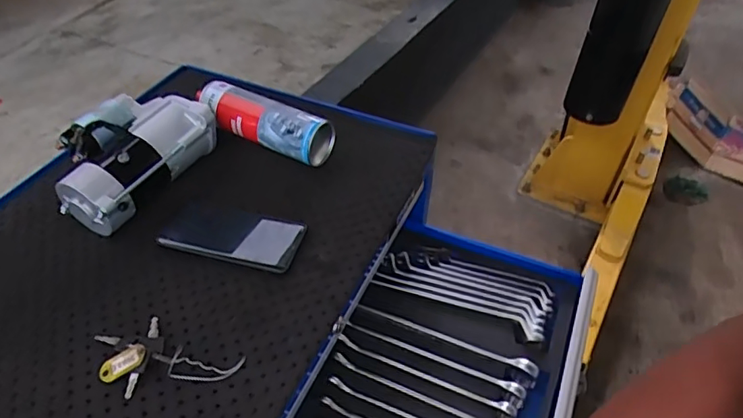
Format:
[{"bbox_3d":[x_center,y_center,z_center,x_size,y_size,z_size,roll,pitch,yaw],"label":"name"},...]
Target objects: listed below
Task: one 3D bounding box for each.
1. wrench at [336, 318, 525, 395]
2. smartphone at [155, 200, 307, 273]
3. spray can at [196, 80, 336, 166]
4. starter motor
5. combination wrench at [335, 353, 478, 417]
[{"bbox_3d":[0.071,0.195,0.708,0.263,0.021,0.024,17,46,15],"label":"wrench"},{"bbox_3d":[-0.165,0.028,0.639,0.161,0.010,0.076,12,45,10],"label":"smartphone"},{"bbox_3d":[-0.158,-0.125,0.758,0.216,0.063,0.057,20,47,18],"label":"spray can"},{"bbox_3d":[-0.301,-0.074,0.683,0.130,0.088,0.210,23,49,20],"label":"starter motor"},{"bbox_3d":[0.062,0.239,0.670,0.241,0.025,0.022,19,47,16],"label":"combination wrench"}]

